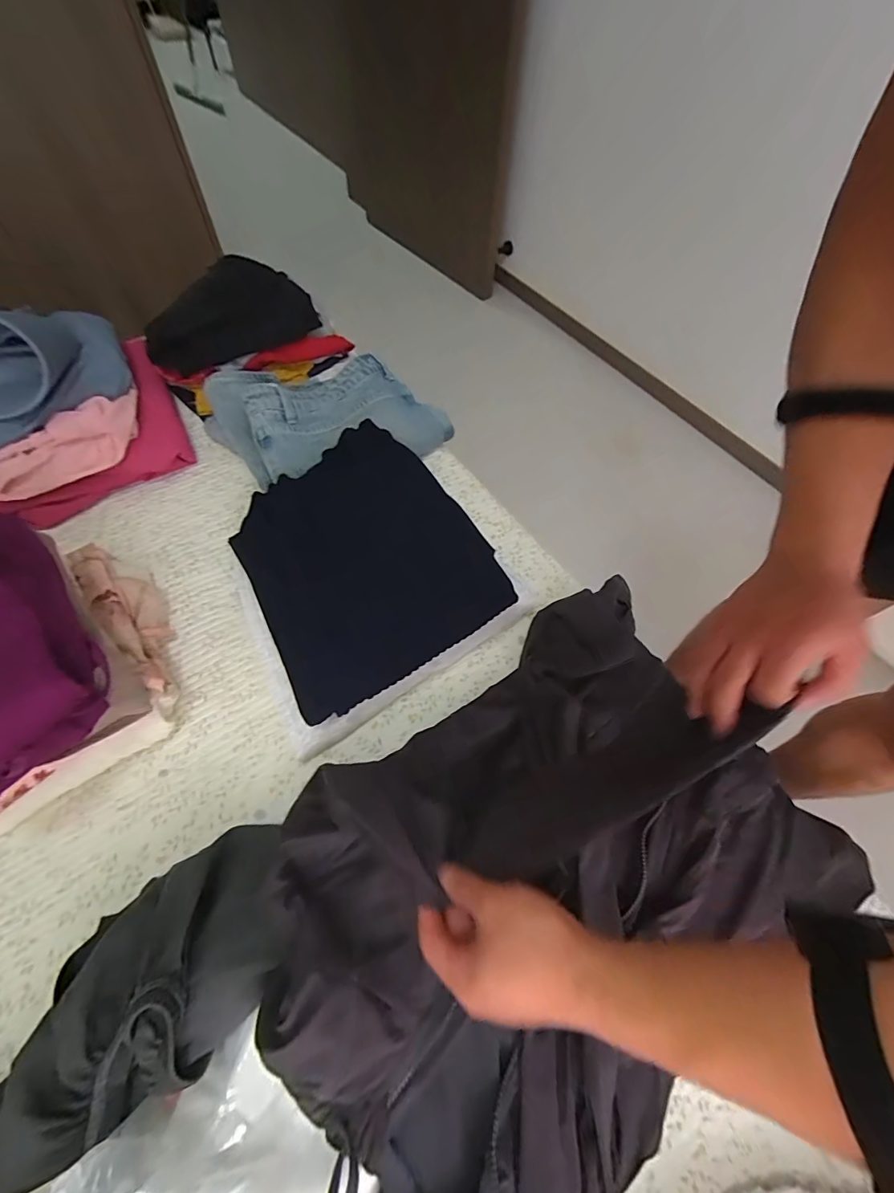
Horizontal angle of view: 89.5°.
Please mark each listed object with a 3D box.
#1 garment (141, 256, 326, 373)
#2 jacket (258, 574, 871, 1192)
[{"bbox_3d":[-0.333,-0.427,0.688,0.243,0.043,0.134,-35,107,-15],"label":"garment"},{"bbox_3d":[0.112,0.217,0.383,0.494,0.155,0.377,-32,68,-18],"label":"jacket"}]

